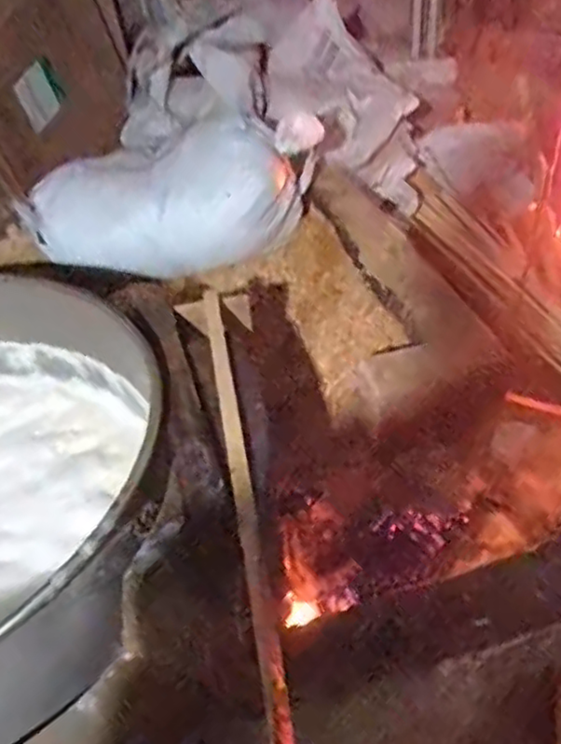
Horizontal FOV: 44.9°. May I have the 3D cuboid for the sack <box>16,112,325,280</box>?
[{"bbox_3d":[-0.263,-0.423,1.696,0.755,0.304,0.191,-10,41,-5],"label":"sack"}]

